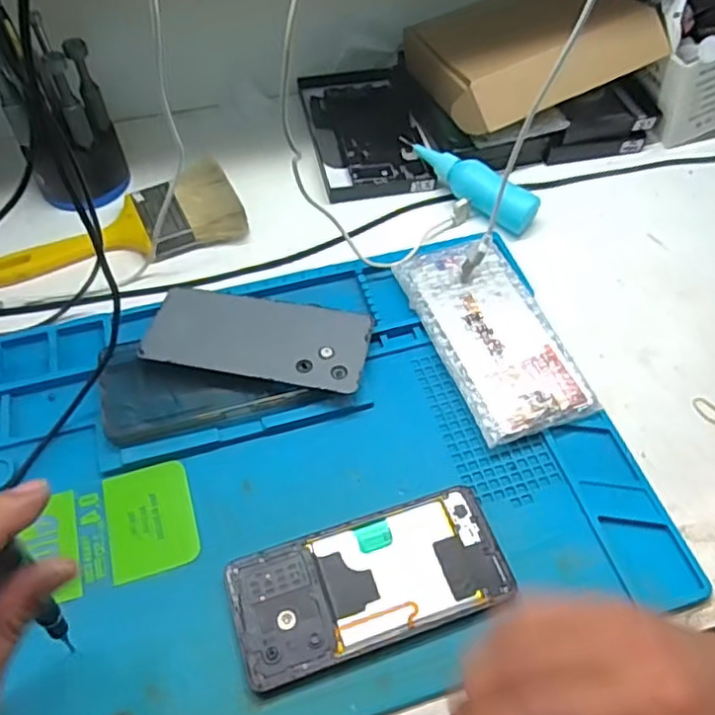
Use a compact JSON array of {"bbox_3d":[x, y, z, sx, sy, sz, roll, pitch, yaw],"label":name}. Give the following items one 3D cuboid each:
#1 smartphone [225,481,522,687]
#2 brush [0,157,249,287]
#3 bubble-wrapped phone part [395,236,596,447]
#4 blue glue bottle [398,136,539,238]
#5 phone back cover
[{"bbox_3d":[0.008,0.133,0.389,0.159,0.009,0.074,-16,57,-11],"label":"smartphone"},{"bbox_3d":[-0.206,-0.108,0.544,0.217,0.020,0.078,-16,57,-12],"label":"brush"},{"bbox_3d":[0.101,-0.018,0.487,0.088,0.018,0.166,-18,57,-13],"label":"bubble-wrapped phone part"},{"bbox_3d":[0.092,-0.154,0.568,0.134,0.032,0.029,35,62,21],"label":"blue glue bottle"},{"bbox_3d":[-0.072,-0.015,0.472,0.157,0.005,0.069,9,55,6],"label":"phone back cover"}]

